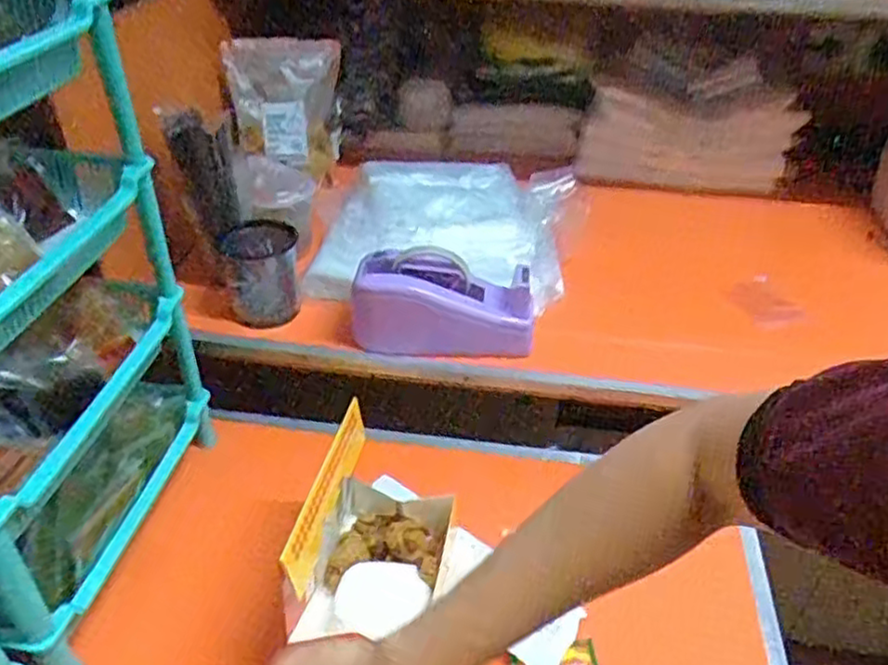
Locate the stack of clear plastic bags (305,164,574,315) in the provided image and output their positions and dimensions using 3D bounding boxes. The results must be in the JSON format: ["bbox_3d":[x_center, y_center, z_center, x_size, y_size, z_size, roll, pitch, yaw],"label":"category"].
[{"bbox_3d":[0.002,-0.144,0.928,0.316,0.073,0.315,7,36,8],"label":"stack of clear plastic bags"}]

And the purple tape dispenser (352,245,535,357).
[{"bbox_3d":[-0.001,-0.031,0.781,0.192,0.104,0.064,3,36,2],"label":"purple tape dispenser"}]

